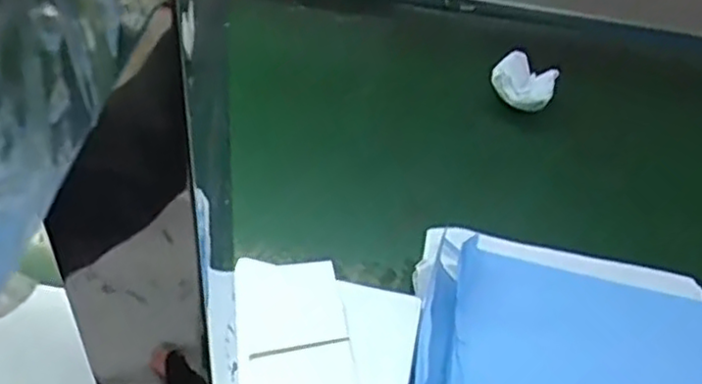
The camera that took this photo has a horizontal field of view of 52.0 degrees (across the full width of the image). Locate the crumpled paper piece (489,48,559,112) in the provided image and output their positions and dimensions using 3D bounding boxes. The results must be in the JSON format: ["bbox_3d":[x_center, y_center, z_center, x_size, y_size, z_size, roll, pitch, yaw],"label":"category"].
[{"bbox_3d":[0.291,-0.186,1.203,0.100,0.066,0.075,22,48,13],"label":"crumpled paper piece"}]

